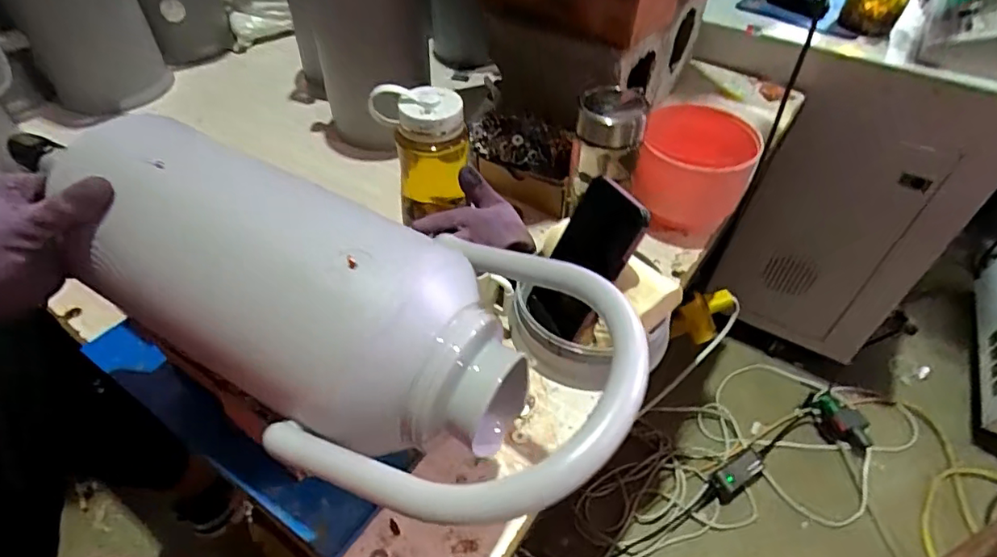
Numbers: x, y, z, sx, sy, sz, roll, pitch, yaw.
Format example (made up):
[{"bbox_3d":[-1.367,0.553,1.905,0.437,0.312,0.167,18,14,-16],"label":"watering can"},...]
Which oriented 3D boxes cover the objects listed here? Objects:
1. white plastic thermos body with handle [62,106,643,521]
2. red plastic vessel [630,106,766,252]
[{"bbox_3d":[-0.123,0.016,0.393,0.439,0.118,0.180,25,52,21],"label":"white plastic thermos body with handle"},{"bbox_3d":[0.231,-0.123,0.675,0.125,0.132,0.131,13,49,10],"label":"red plastic vessel"}]

